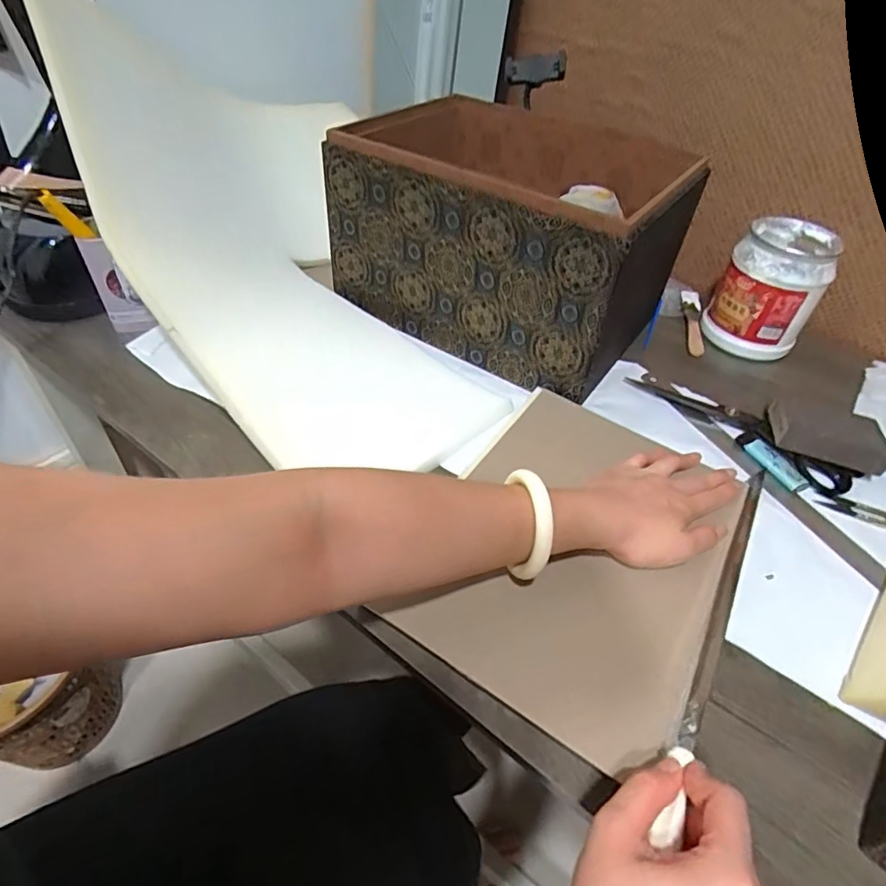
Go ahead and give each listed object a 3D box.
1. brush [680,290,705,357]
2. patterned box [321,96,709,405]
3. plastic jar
[{"bbox_3d":[0.354,-0.171,0.755,0.026,0.018,0.141,11,45,6],"label":"brush"},{"bbox_3d":[0.094,-0.269,0.680,0.357,0.201,0.298,29,50,22],"label":"patterned box"},{"bbox_3d":[0.424,-0.198,0.699,0.111,0.141,0.111,2,45,-2],"label":"plastic jar"}]

